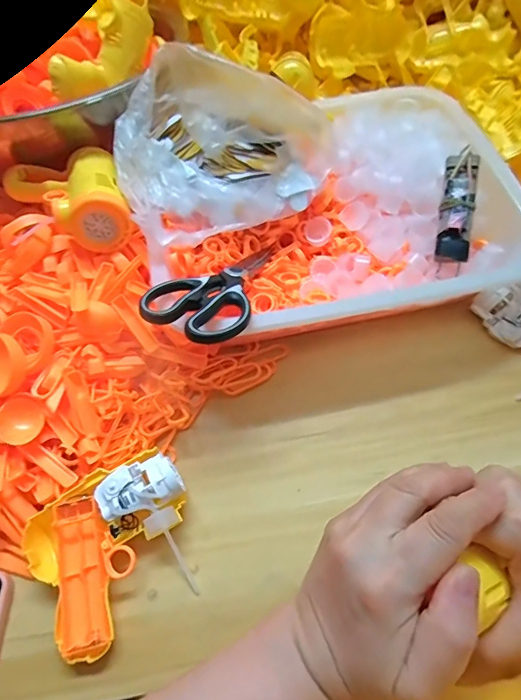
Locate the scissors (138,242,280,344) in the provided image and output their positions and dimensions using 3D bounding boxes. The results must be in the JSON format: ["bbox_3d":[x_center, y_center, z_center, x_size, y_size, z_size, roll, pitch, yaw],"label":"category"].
[{"bbox_3d":[-0.027,-0.064,0.397,0.078,0.018,0.199,20,35,14],"label":"scissors"}]

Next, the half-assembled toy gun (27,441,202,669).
[{"bbox_3d":[-0.117,0.160,0.346,0.134,0.041,0.117,-32,65,-12],"label":"half-assembled toy gun"}]

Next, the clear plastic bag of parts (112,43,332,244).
[{"bbox_3d":[-0.043,-0.212,0.414,0.210,0.104,0.159,-26,64,-9],"label":"clear plastic bag of parts"}]

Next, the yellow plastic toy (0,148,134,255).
[{"bbox_3d":[-0.199,-0.156,0.425,0.112,0.054,0.135,-21,63,-7],"label":"yellow plastic toy"}]

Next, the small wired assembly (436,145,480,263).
[{"bbox_3d":[0.199,-0.147,0.420,0.030,0.018,0.117,9,85,8],"label":"small wired assembly"}]

